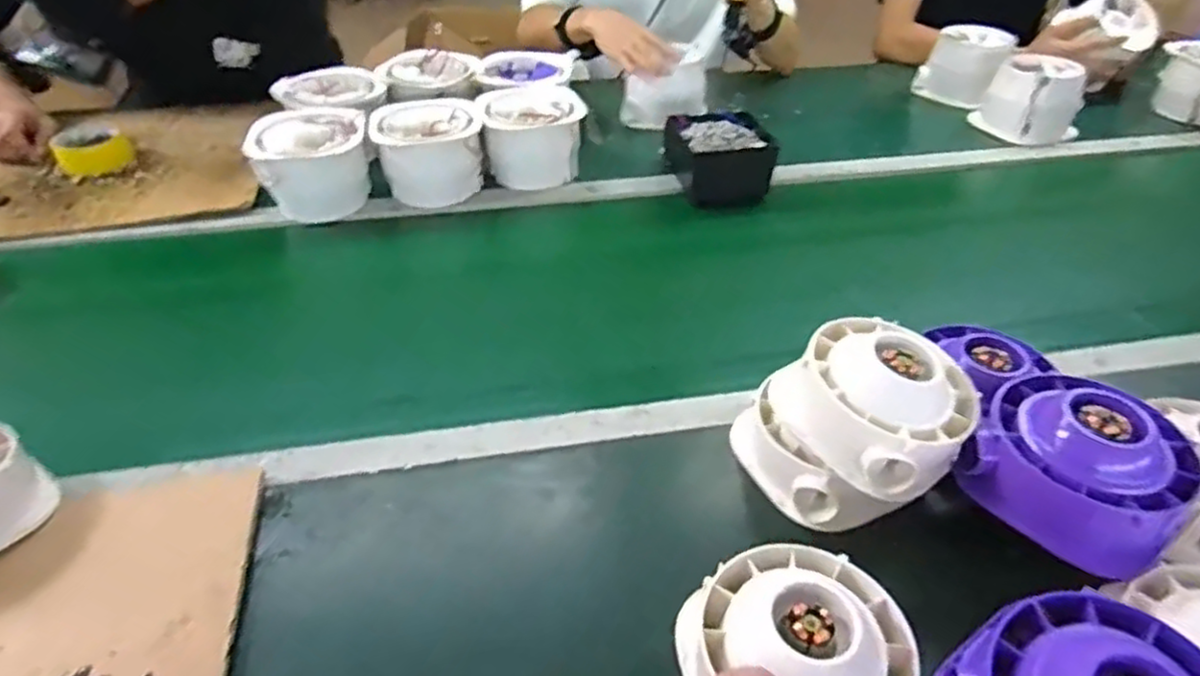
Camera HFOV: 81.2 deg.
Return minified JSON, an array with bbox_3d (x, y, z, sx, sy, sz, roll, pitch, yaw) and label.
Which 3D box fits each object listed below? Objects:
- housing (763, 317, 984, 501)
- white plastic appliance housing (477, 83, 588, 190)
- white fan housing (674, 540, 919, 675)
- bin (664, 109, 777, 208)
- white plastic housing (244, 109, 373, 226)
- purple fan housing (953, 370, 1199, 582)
[{"bbox_3d":[0.215,0.043,0.540,0.132,0.066,0.134,-23,46,-25],"label":"housing"},{"bbox_3d":[-0.100,-0.284,0.999,0.141,0.104,0.132,-10,42,-12],"label":"white plastic appliance housing"},{"bbox_3d":[0.131,0.192,0.437,0.129,0.063,0.139,-21,45,-23],"label":"white fan housing"},{"bbox_3d":[0.165,-0.244,0.968,0.122,0.088,0.108,-7,41,-8],"label":"bin"},{"bbox_3d":[-0.378,-0.228,0.925,0.144,0.107,0.108,-18,44,-20],"label":"white plastic housing"},{"bbox_3d":[0.337,0.085,0.493,0.124,0.064,0.116,30,49,30],"label":"purple fan housing"}]

